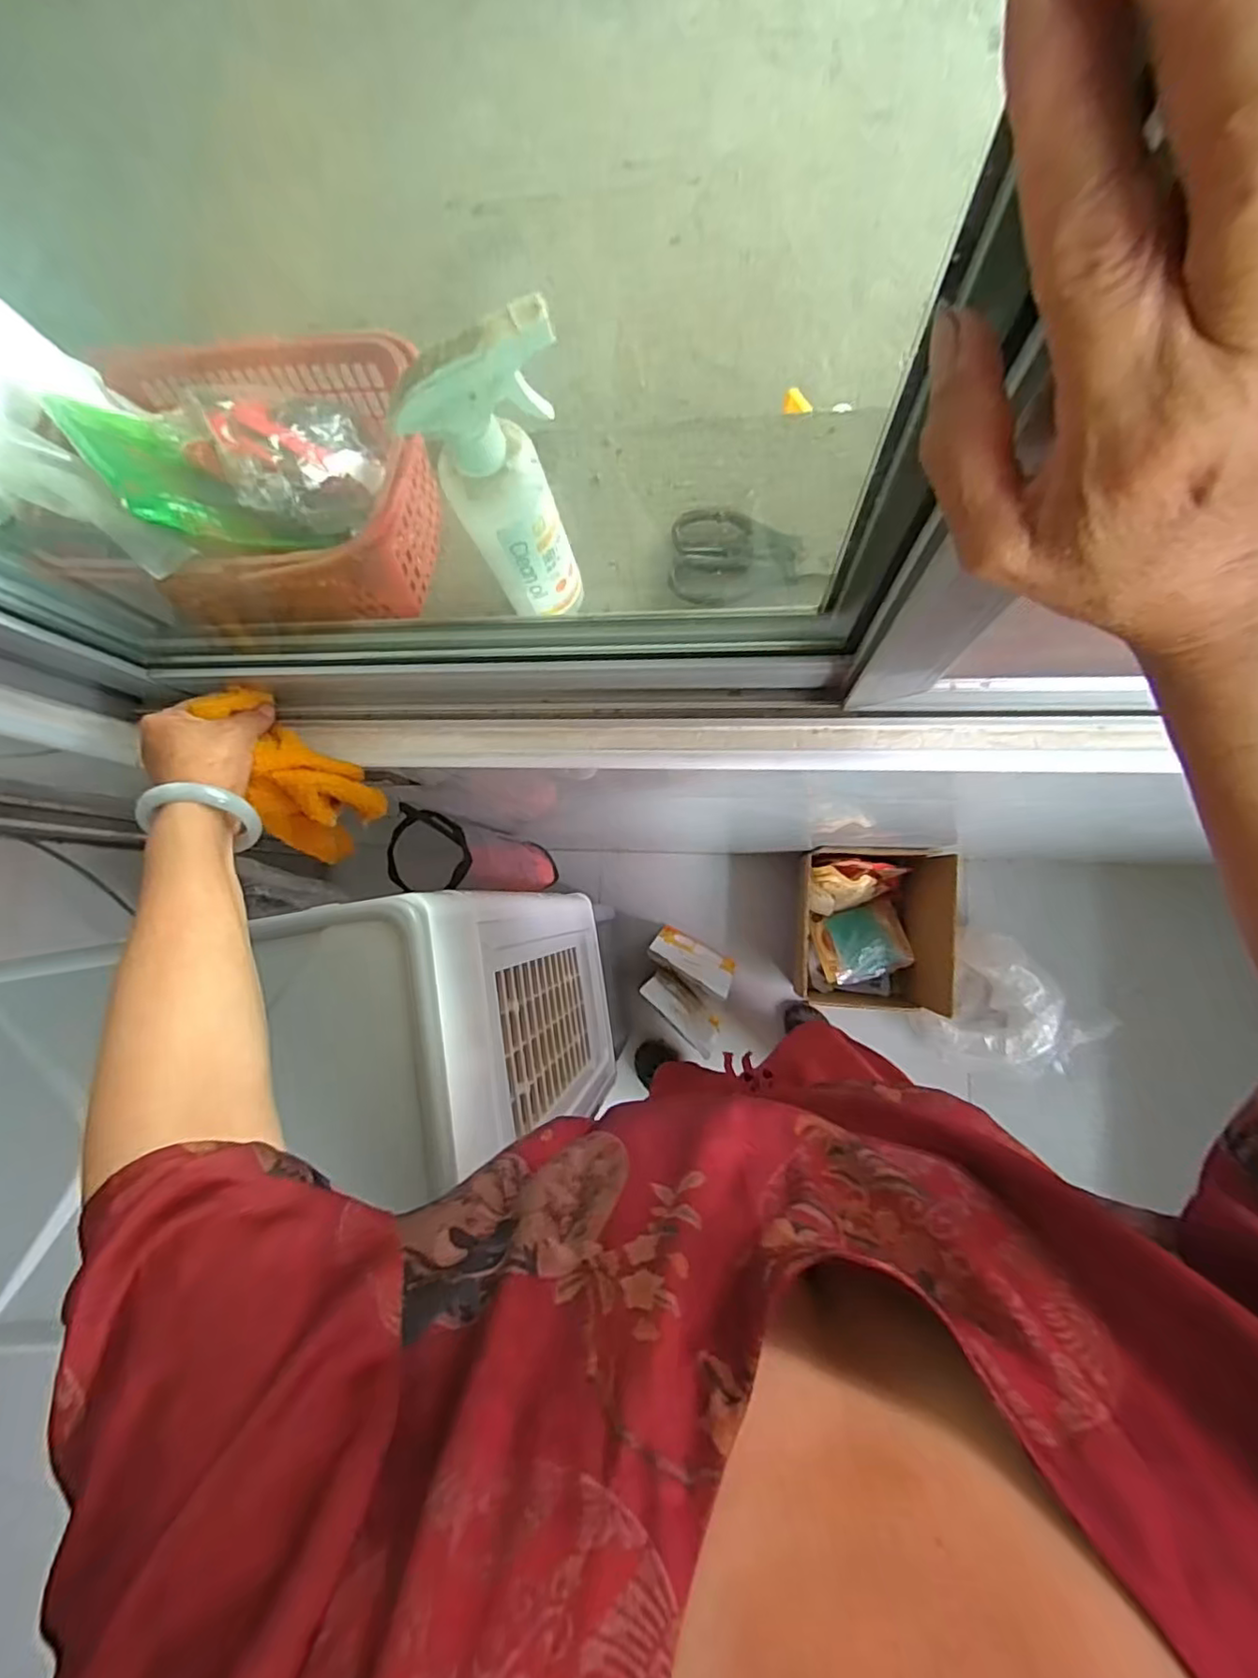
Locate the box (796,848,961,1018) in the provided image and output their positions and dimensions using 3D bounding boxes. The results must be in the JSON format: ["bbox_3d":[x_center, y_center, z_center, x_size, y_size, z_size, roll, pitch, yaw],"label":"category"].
[{"bbox_3d":[0.469,0.184,1.212,0.240,0.231,0.310,3,85,9],"label":"box"}]

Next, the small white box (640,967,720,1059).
[{"bbox_3d":[0.113,0.349,1.287,0.047,0.261,0.173,-44,80,2],"label":"small white box"}]

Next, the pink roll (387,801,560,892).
[{"bbox_3d":[-0.208,0.029,0.853,0.103,0.396,0.084,-2,85,8],"label":"pink roll"}]

